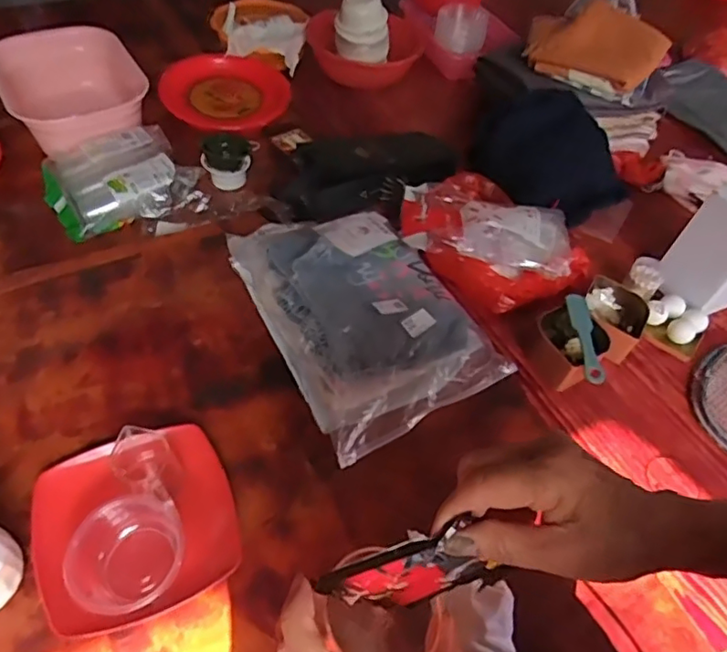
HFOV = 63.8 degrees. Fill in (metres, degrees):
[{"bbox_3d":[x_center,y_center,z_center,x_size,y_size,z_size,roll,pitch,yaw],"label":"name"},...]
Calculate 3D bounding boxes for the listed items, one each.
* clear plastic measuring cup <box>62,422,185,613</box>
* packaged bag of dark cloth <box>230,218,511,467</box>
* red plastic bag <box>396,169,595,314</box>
[{"bbox_3d":[-0.243,0.206,0.631,0.095,0.086,0.188,6,52,-1],"label":"clear plastic measuring cup"},{"bbox_3d":[-0.016,-0.046,0.862,0.282,0.064,0.426,-25,59,-23],"label":"packaged bag of dark cloth"},{"bbox_3d":[0.207,-0.149,0.963,0.311,0.085,0.229,34,57,20],"label":"red plastic bag"}]

